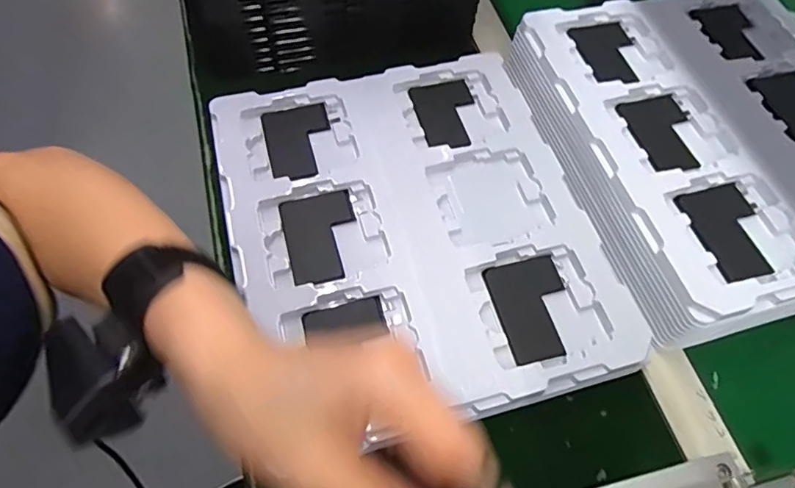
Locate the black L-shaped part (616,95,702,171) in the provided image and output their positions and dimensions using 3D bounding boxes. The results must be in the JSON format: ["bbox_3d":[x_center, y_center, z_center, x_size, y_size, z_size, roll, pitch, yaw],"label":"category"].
[{"bbox_3d":[0.226,-0.092,0.438,0.061,0.009,0.078,-13,63,-10],"label":"black L-shaped part"}]

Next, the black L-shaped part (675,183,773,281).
[{"bbox_3d":[0.252,-0.010,0.391,0.063,0.012,0.078,-13,62,-9],"label":"black L-shaped part"}]

